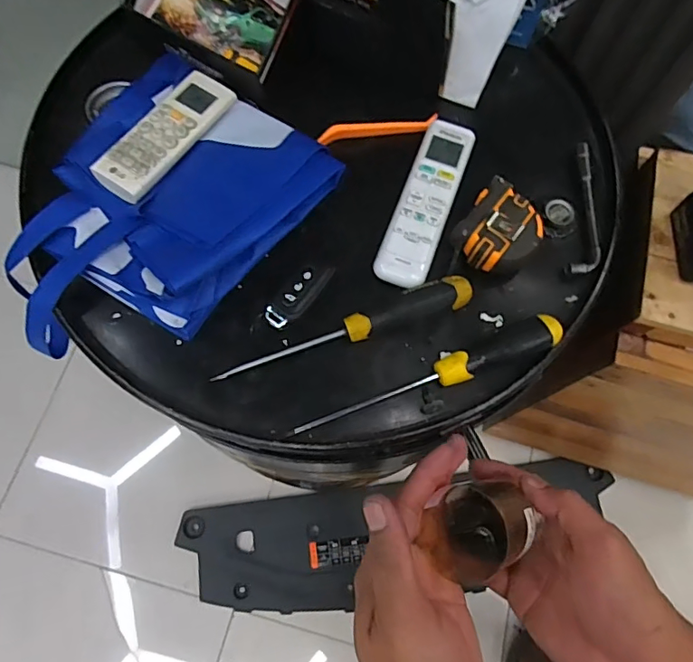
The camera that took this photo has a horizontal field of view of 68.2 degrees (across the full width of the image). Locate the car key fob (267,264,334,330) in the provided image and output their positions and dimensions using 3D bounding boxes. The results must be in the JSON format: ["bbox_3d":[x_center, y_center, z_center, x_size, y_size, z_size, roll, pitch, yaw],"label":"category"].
[{"bbox_3d":[-0.040,-0.032,0.451,0.029,0.012,0.070,43,77,12],"label":"car key fob"}]

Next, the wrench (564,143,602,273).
[{"bbox_3d":[0.234,-0.120,0.498,0.027,0.013,0.145,12,69,2],"label":"wrench"}]

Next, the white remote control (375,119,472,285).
[{"bbox_3d":[0.078,-0.127,0.484,0.050,0.015,0.184,20,70,5],"label":"white remote control"}]

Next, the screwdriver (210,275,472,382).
[{"bbox_3d":[-0.001,0.000,0.441,0.228,0.024,0.026,-18,71,-9],"label":"screwdriver"}]

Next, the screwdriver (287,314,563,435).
[{"bbox_3d":[0.070,0.042,0.436,0.237,0.034,0.031,-22,72,-10],"label":"screwdriver"}]

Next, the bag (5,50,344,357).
[{"bbox_3d":[-0.177,-0.110,0.460,0.230,0.052,0.300,33,72,10],"label":"bag"}]

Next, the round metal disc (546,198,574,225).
[{"bbox_3d":[0.209,-0.116,0.501,0.028,0.006,0.025,31,71,9],"label":"round metal disc"}]

